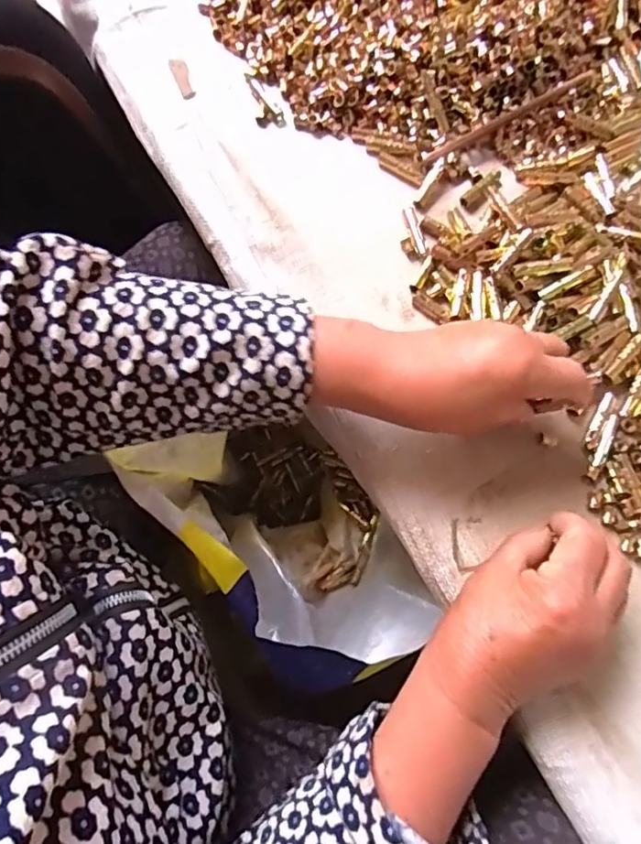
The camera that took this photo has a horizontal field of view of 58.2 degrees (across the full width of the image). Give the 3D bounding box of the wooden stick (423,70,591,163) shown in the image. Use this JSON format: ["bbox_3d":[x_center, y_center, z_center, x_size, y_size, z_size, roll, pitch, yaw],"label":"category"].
[{"bbox_3d":[0.154,-0.244,0.460,0.171,0.014,0.009,-30,75,-11],"label":"wooden stick"}]

